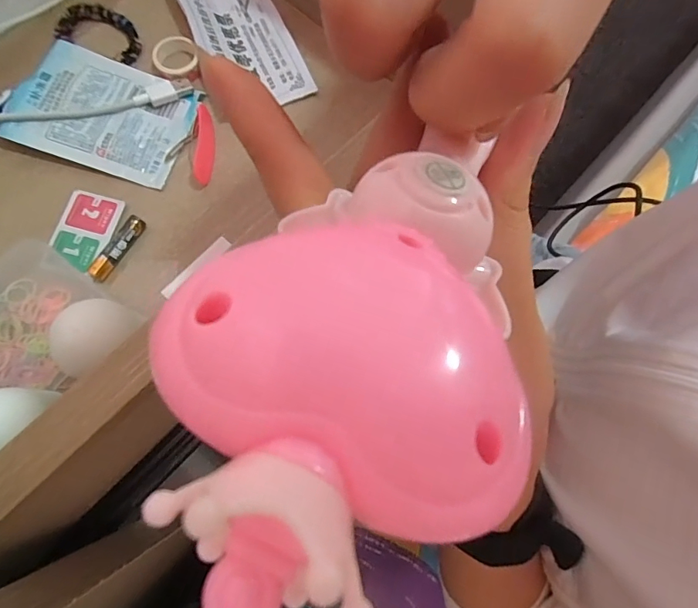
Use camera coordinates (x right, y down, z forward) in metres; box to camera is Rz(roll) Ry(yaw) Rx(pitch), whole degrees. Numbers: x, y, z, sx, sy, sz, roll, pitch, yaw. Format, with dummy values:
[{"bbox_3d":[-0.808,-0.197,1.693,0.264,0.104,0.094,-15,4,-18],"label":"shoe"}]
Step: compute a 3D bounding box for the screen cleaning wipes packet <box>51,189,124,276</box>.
[{"bbox_3d":[-0.159,-0.045,0.259,0.034,0.004,0.047,13,75,3],"label":"screen cleaning wipes packet"}]

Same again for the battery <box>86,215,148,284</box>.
[{"bbox_3d":[-0.136,-0.033,0.253,0.009,0.007,0.043,30,76,7],"label":"battery"}]

